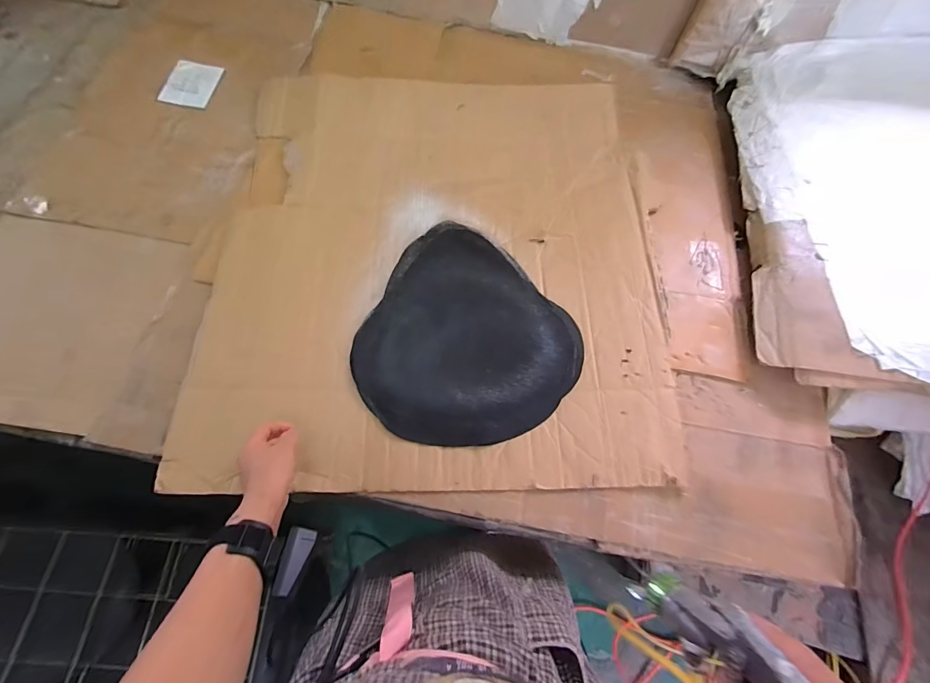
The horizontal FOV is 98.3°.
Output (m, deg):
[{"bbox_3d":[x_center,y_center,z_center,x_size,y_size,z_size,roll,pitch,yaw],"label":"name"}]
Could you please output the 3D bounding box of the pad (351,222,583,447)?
[{"bbox_3d":[-0.011,-0.002,0.681,0.341,0.028,0.367,-40,76,-18],"label":"pad"}]

